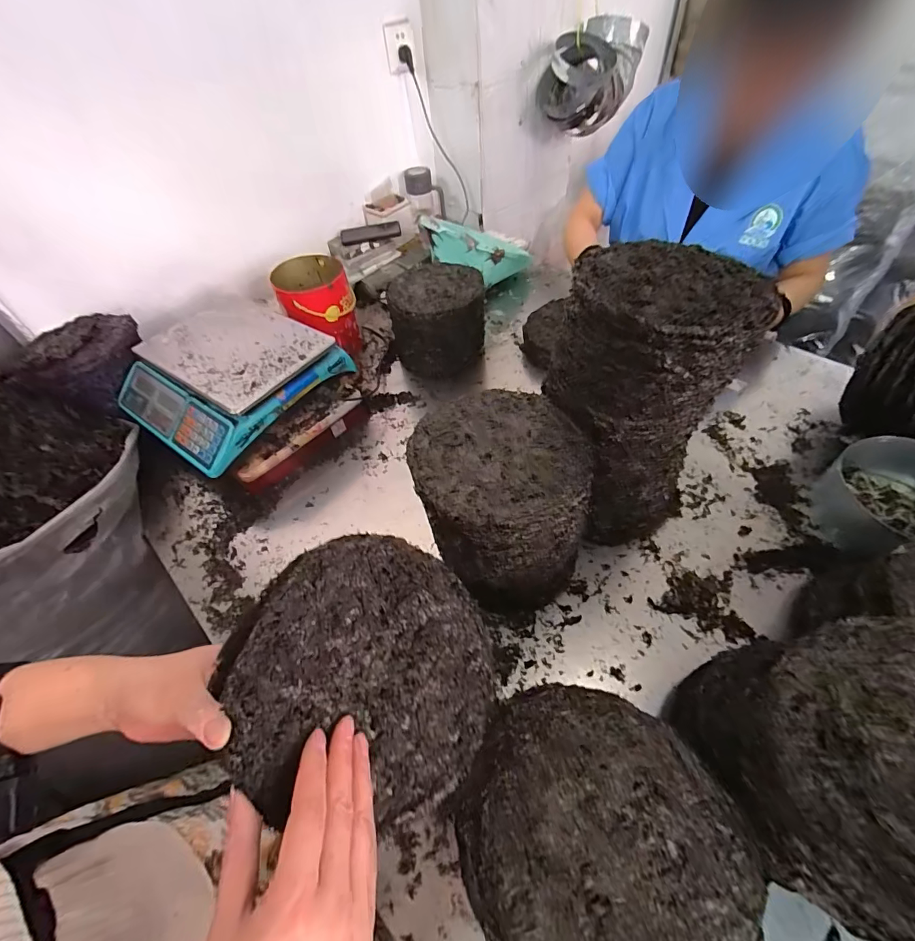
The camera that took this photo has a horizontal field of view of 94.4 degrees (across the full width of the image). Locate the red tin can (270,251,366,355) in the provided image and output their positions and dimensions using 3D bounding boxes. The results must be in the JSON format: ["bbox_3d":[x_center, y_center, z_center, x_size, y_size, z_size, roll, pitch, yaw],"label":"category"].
[{"bbox_3d":[-0.316,-0.367,0.981,0.145,0.183,0.165,-23,53,-12],"label":"red tin can"}]

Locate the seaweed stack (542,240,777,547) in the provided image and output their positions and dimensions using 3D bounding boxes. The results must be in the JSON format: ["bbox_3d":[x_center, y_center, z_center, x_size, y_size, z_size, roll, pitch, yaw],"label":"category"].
[{"bbox_3d":[0.230,-0.076,0.574,0.190,0.369,0.182,17,55,18],"label":"seaweed stack"}]

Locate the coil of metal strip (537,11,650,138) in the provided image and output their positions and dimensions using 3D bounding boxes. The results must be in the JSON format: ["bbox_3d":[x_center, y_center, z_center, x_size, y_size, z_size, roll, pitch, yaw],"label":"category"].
[{"bbox_3d":[0.344,-1.023,1.110,0.244,0.214,0.203,9,53,12],"label":"coil of metal strip"}]

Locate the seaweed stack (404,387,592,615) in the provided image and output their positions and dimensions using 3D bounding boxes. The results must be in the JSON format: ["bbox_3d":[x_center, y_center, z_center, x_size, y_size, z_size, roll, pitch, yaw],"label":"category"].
[{"bbox_3d":[0.056,0.056,0.567,0.188,0.250,0.186,-15,52,-6],"label":"seaweed stack"}]

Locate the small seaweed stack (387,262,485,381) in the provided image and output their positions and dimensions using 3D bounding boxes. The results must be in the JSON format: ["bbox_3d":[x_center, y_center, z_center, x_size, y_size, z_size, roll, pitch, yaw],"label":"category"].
[{"bbox_3d":[-0.044,-0.323,0.924,0.188,0.174,0.174,-13,52,-5],"label":"small seaweed stack"}]

